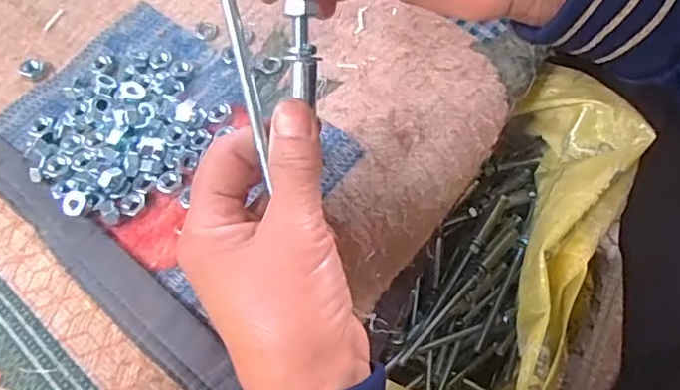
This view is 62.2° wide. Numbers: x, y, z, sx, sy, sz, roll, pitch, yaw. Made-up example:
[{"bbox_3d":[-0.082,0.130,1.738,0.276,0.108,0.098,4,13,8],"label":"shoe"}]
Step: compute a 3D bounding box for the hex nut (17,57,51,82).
[{"bbox_3d":[-0.193,-0.080,0.355,0.015,0.007,0.018,35,73,13],"label":"hex nut"}]

